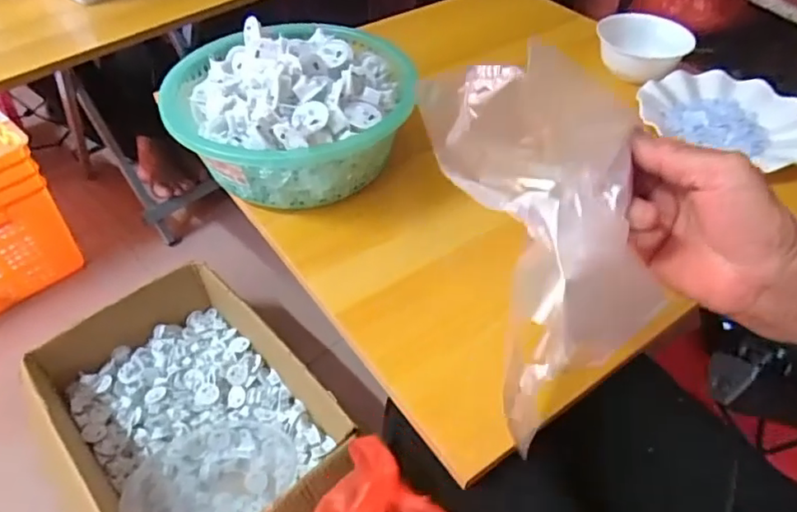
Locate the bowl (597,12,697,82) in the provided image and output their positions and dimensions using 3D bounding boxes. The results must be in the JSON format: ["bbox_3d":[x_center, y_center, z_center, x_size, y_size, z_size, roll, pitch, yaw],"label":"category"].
[{"bbox_3d":[0.307,-0.265,0.720,0.107,0.044,0.107,0,47,0],"label":"bowl"}]

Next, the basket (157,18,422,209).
[{"bbox_3d":[-0.104,-0.153,0.568,0.226,0.097,0.238,-5,48,-4],"label":"basket"}]

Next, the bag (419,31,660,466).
[{"bbox_3d":[0.093,-0.008,0.330,0.108,0.207,0.065,-15,11,-13],"label":"bag"}]

